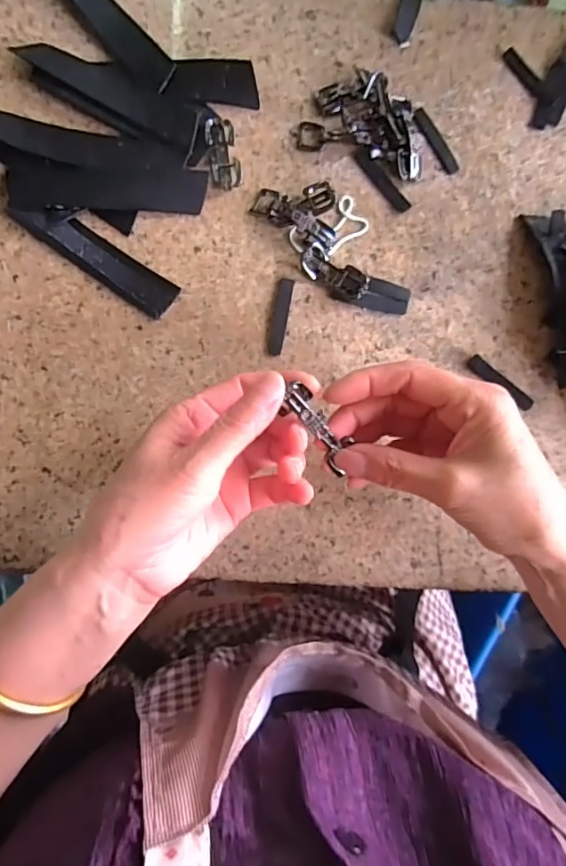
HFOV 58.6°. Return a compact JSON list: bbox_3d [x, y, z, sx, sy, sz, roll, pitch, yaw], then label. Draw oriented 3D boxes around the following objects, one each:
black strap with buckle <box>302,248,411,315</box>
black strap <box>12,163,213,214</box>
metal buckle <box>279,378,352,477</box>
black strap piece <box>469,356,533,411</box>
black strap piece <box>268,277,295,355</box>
[{"bbox_3d":[0.045,-0.092,0.313,0.071,0.010,0.021,20,85,-3],"label":"black strap with buckle"},{"bbox_3d":[-0.106,-0.148,0.306,0.115,0.009,0.025,-2,86,-4],"label":"black strap"},{"bbox_3d":[0.018,-0.003,0.246,0.018,0.012,0.052,-38,110,-6],"label":"metal buckle"},{"bbox_3d":[0.138,-0.032,0.318,0.048,0.004,0.010,39,84,-1],"label":"black strap piece"},{"bbox_3d":[-0.001,-0.072,0.311,0.009,0.004,0.048,10,85,-3],"label":"black strap piece"}]

